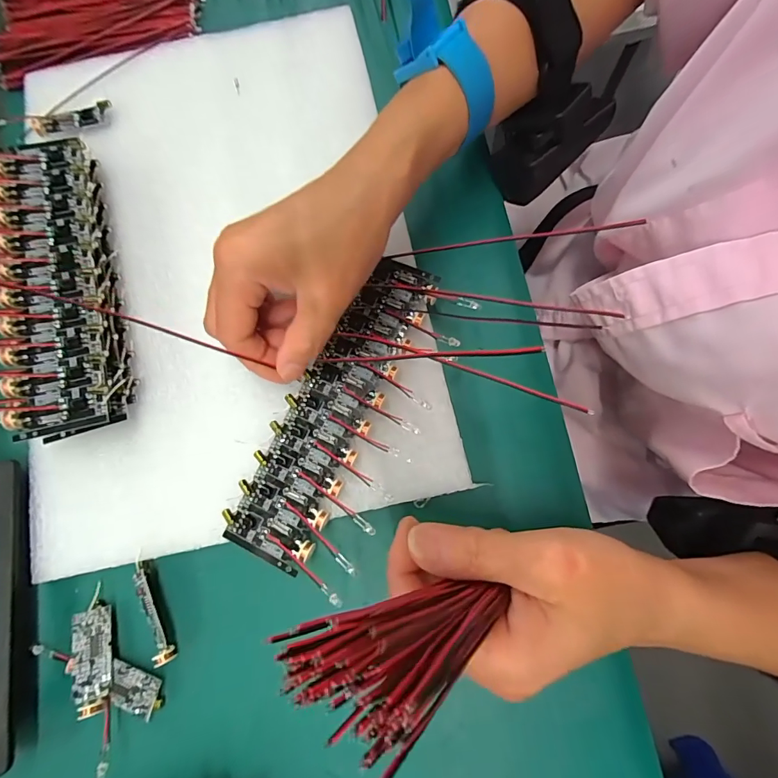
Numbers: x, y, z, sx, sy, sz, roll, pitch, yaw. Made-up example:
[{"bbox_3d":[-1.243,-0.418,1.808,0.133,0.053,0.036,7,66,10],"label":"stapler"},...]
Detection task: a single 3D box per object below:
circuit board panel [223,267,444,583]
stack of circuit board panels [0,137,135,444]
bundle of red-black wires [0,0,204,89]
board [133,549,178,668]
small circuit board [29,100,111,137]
[{"bbox_3d":[-0.025,0.006,0.212,0.045,0.007,0.162,26,79,7],"label":"circuit board panel"},{"bbox_3d":[-0.181,-0.051,0.220,0.071,0.033,0.161,-16,77,0],"label":"stack of circuit board panels"},{"bbox_3d":[-0.200,-0.256,0.291,0.136,0.008,0.085,-13,77,1],"label":"bundle of red-black wires"},{"bbox_3d":[-0.113,0.104,0.201,0.008,0.006,0.050,-21,76,-4],"label":"board"},{"bbox_3d":[-0.195,-0.166,0.261,0.047,0.006,0.014,-14,77,0],"label":"small circuit board"}]

